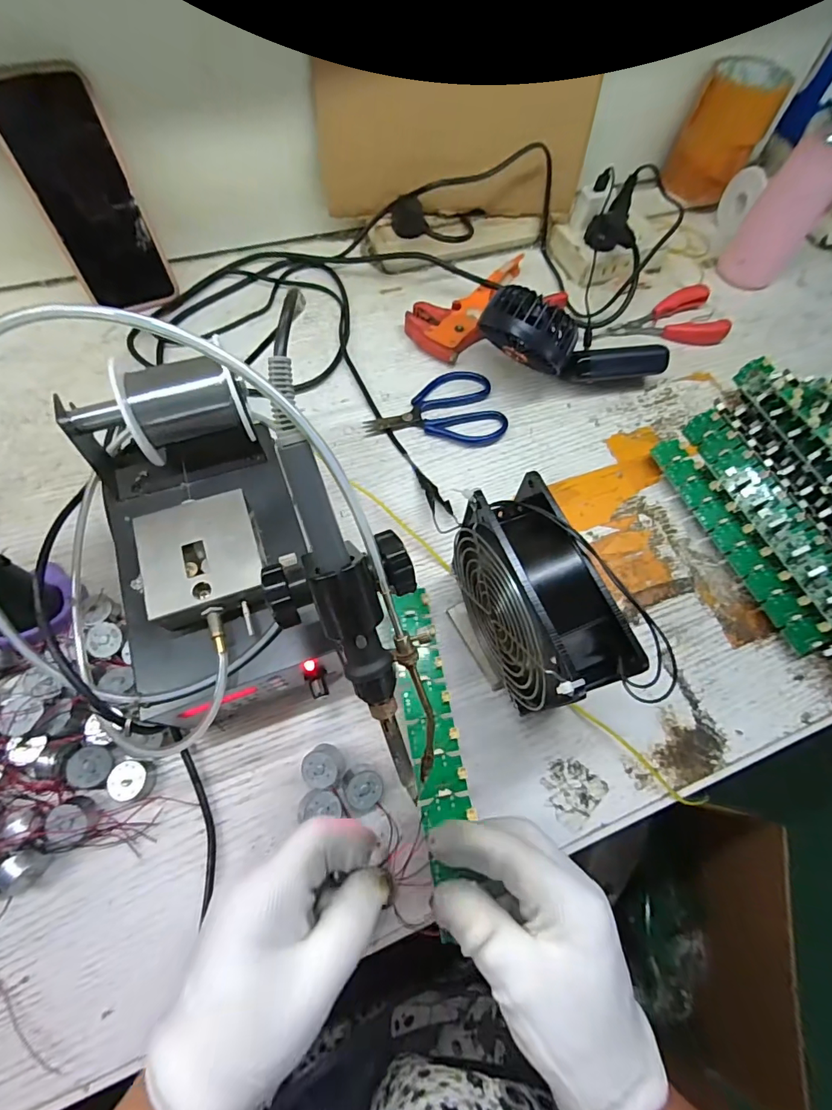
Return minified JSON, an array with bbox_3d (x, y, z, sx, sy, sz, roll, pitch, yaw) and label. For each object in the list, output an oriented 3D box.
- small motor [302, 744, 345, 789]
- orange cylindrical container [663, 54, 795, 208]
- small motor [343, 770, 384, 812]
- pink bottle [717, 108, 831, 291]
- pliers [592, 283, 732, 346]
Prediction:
[{"bbox_3d":[-0.059,0.136,0.297,0.025,0.017,0.026,0,67,-3],"label":"small motor"},{"bbox_3d":[0.357,-0.494,0.542,0.084,0.101,0.083,25,68,7],"label":"orange cylindrical container"},{"bbox_3d":[-0.033,0.148,0.291,0.024,0.018,0.022,1,67,-3],"label":"small motor"},{"bbox_3d":[0.394,-0.371,0.489,0.074,0.136,0.060,43,71,14],"label":"pink bottle"},{"bbox_3d":[0.260,-0.254,0.494,0.136,0.016,0.071,-8,68,-7],"label":"pliers"}]

